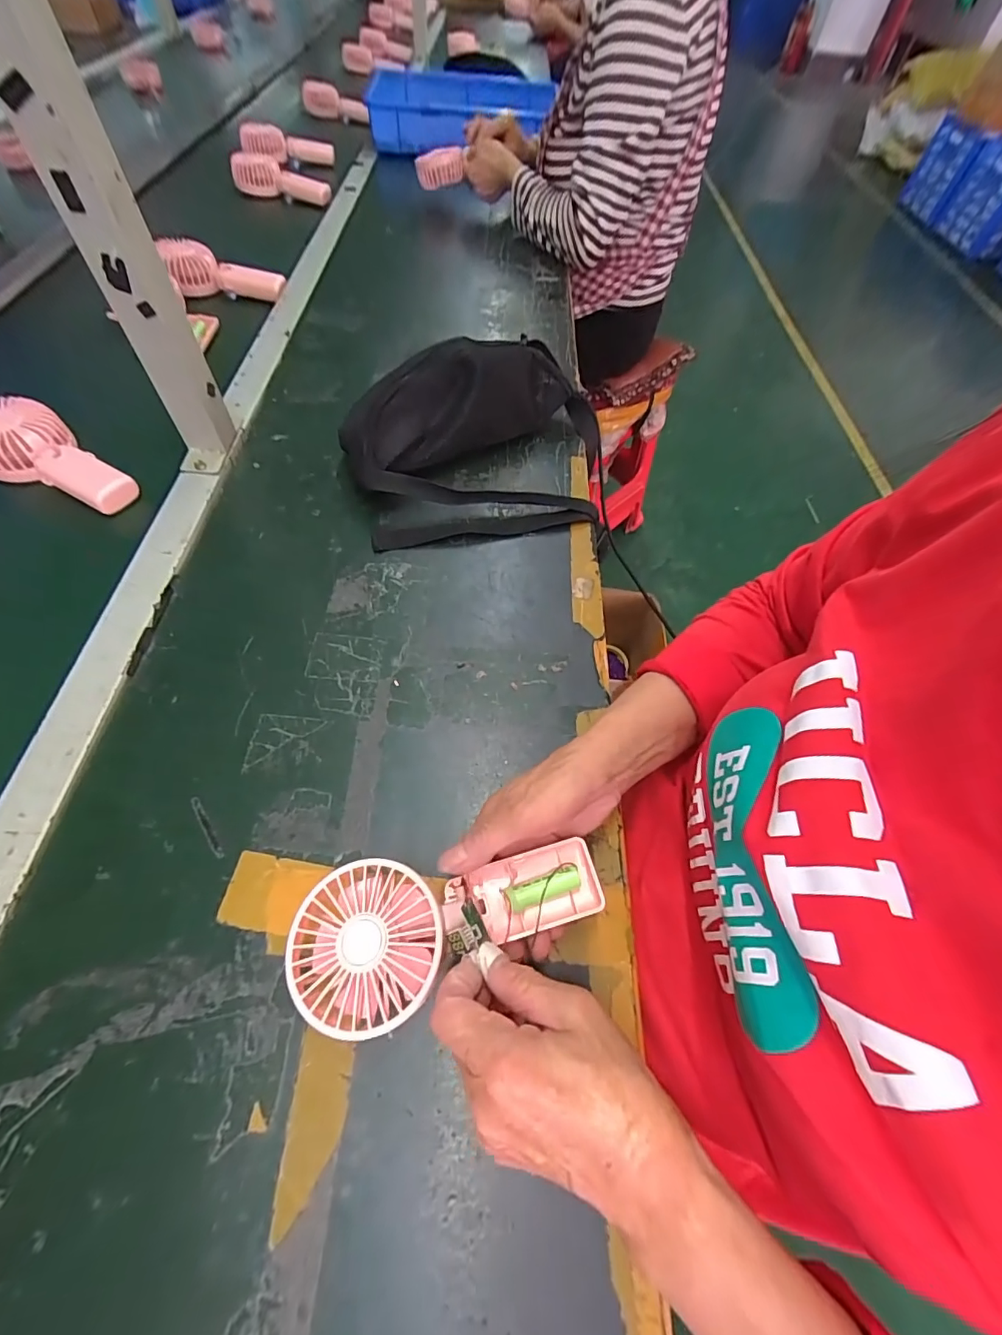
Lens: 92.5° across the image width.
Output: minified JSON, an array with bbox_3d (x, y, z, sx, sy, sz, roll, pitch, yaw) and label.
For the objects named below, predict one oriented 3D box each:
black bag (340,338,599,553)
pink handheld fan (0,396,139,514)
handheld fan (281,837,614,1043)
[{"bbox_3d":[-0.012,-0.243,0.510,0.295,0.094,0.209,-17,62,-13],"label":"black bag"},{"bbox_3d":[-0.455,-0.208,0.476,0.162,0.049,0.084,34,63,15],"label":"pink handheld fan"},{"bbox_3d":[-0.029,0.149,0.288,0.182,0.033,0.082,-8,60,-16],"label":"handheld fan"}]

